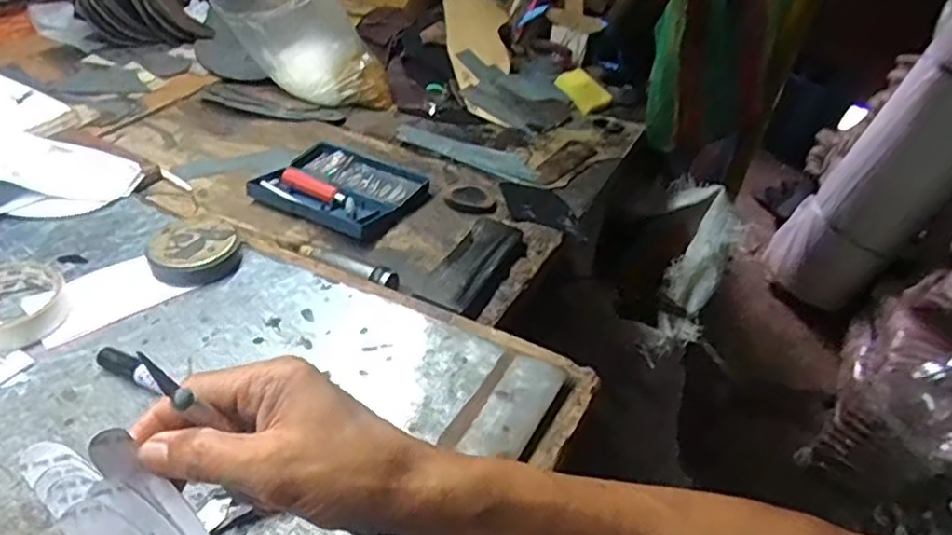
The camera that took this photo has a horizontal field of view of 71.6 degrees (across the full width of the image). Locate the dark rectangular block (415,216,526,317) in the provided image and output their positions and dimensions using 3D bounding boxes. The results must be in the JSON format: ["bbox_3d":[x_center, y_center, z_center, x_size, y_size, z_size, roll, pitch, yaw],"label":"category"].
[{"bbox_3d":[-0.001,-0.003,0.644,0.061,0.016,0.163,20,39,18],"label":"dark rectangular block"}]

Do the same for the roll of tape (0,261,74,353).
[{"bbox_3d":[-0.371,0.030,0.527,0.085,0.023,0.080,4,37,-3],"label":"roll of tape"}]

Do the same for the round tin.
[{"bbox_3d":[-0.250,-0.014,0.590,0.076,0.025,0.069,-12,41,-22],"label":"round tin"}]

